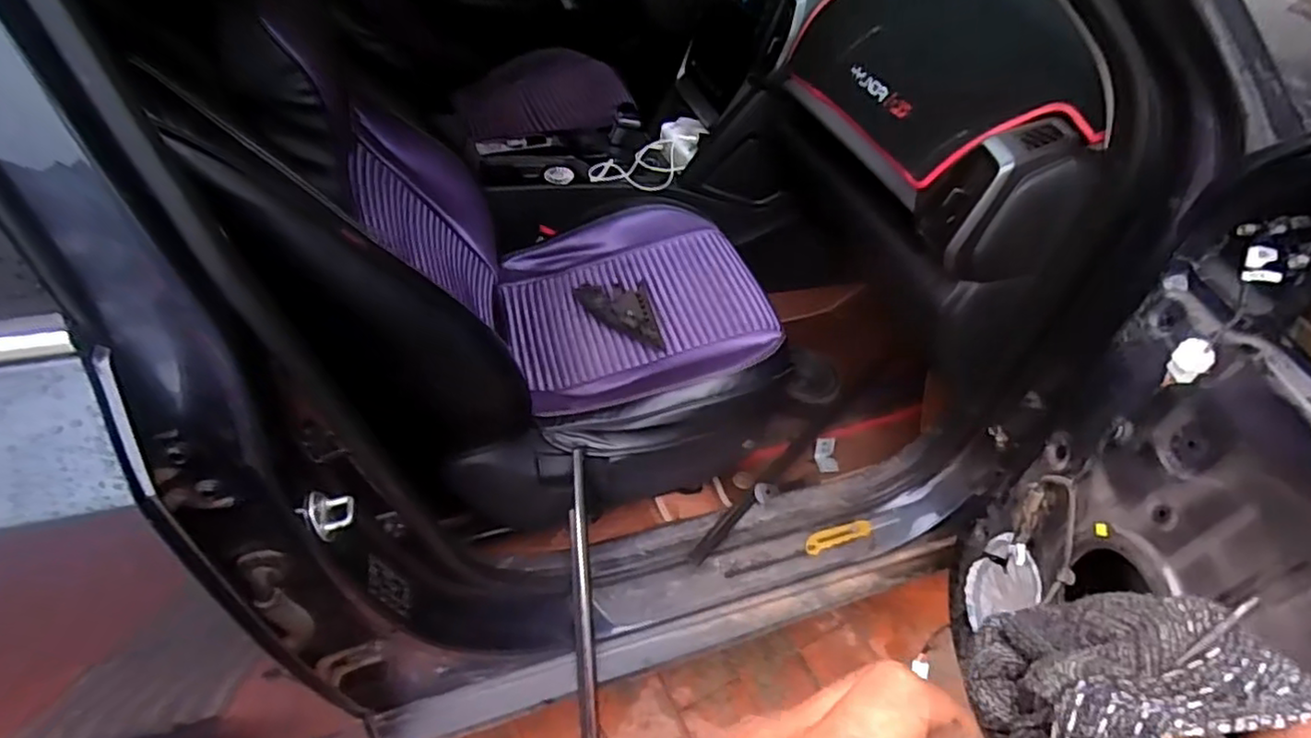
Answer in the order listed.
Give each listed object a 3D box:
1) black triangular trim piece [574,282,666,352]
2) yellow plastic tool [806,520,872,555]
[{"bbox_3d":[-0.048,-0.108,1.126,0.097,0.017,0.214,-40,55,-14],"label":"black triangular trim piece"},{"bbox_3d":[0.327,0.299,1.172,0.125,0.015,0.033,-12,50,-16],"label":"yellow plastic tool"}]

